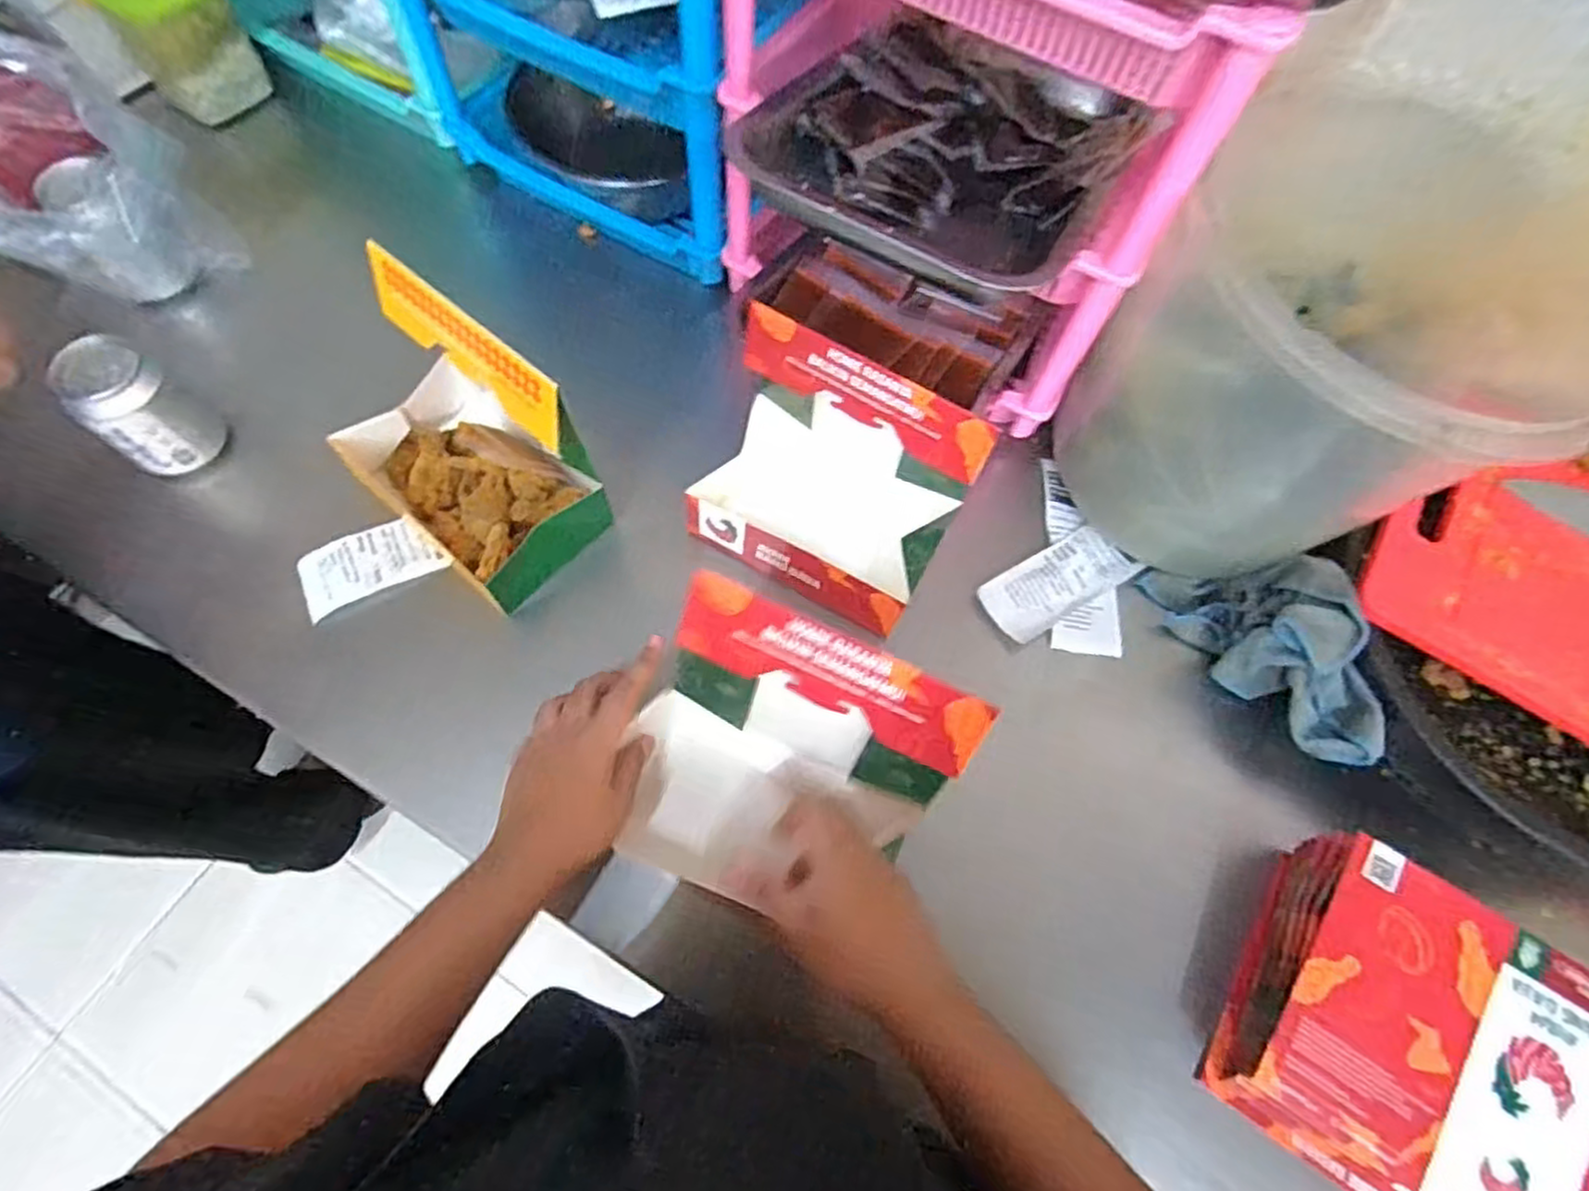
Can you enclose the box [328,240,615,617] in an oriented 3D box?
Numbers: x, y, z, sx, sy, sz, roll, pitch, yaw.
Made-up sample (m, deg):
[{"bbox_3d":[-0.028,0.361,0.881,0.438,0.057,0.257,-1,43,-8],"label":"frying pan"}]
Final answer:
[{"bbox_3d":[-0.240,-0.112,0.511,0.177,0.154,0.118,41,71,13],"label":"box"}]

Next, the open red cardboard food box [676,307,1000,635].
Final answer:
[{"bbox_3d":[0.027,-0.081,0.506,0.170,0.151,0.117,25,68,7],"label":"open red cardboard food box"}]

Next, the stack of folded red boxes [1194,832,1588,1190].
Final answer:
[{"bbox_3d":[0.367,0.263,0.424,0.174,0.079,0.177,33,70,10],"label":"stack of folded red boxes"}]

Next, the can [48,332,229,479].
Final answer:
[{"bbox_3d":[-0.494,-0.144,0.549,0.072,0.090,0.063,41,71,13],"label":"can"}]

